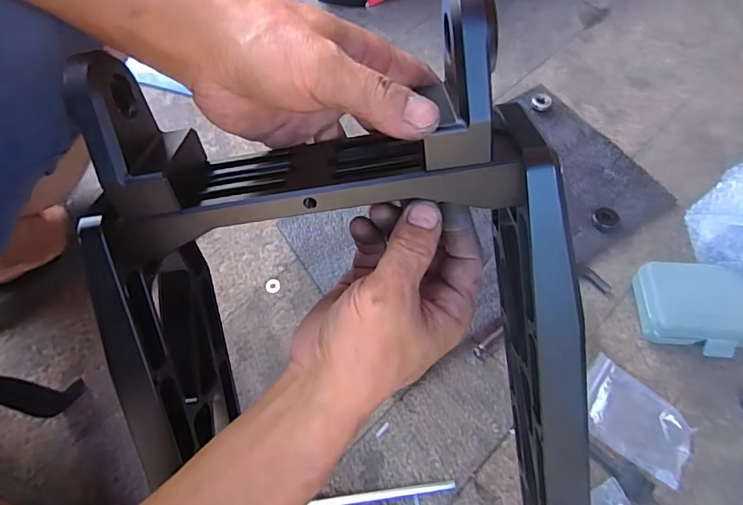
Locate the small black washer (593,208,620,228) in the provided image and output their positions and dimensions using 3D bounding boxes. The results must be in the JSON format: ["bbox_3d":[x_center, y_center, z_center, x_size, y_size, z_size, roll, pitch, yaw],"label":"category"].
[{"bbox_3d":[0.285,-0.042,0.591,0.024,0.009,0.029,-41,68,-19],"label":"small black washer"}]

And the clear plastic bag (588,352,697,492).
[{"bbox_3d":[0.265,0.167,0.494,0.111,0.011,0.084,35,67,18],"label":"clear plastic bag"}]

